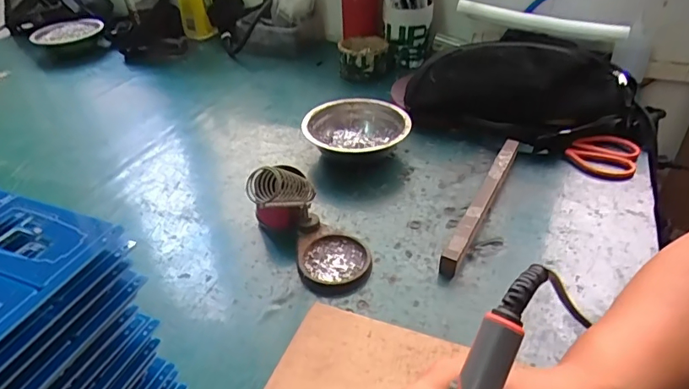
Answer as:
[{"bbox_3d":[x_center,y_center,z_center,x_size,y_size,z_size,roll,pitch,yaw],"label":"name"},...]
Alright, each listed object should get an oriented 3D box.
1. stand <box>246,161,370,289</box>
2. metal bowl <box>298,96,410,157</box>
[{"bbox_3d":[-0.027,0.019,0.420,0.100,0.100,0.067,7,38,10],"label":"stand"},{"bbox_3d":[0.016,-0.070,0.573,0.118,0.051,0.115,0,37,0],"label":"metal bowl"}]

